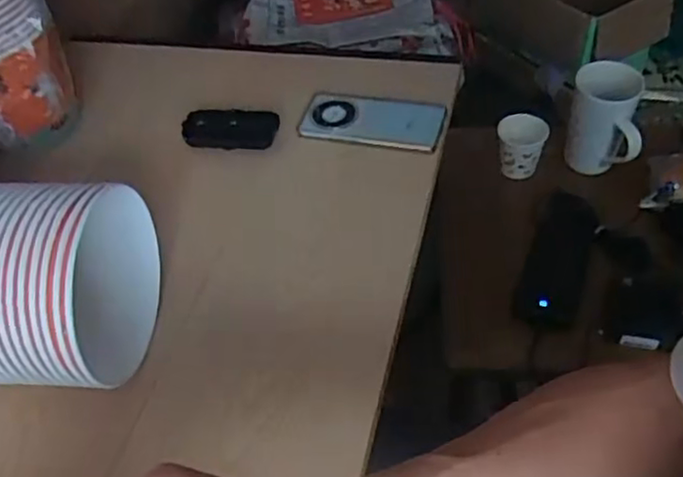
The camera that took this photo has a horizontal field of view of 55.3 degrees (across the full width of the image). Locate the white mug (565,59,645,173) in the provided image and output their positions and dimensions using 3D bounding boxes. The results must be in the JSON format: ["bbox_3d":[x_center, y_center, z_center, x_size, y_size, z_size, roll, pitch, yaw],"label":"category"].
[{"bbox_3d":[0.365,-0.158,0.912,0.085,0.133,0.097,4,50,10],"label":"white mug"}]

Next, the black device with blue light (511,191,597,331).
[{"bbox_3d":[0.284,0.017,0.848,0.071,0.026,0.231,15,53,18],"label":"black device with blue light"}]

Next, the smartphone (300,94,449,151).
[{"bbox_3d":[0.035,-0.140,0.768,0.165,0.009,0.083,10,52,15],"label":"smartphone"}]

